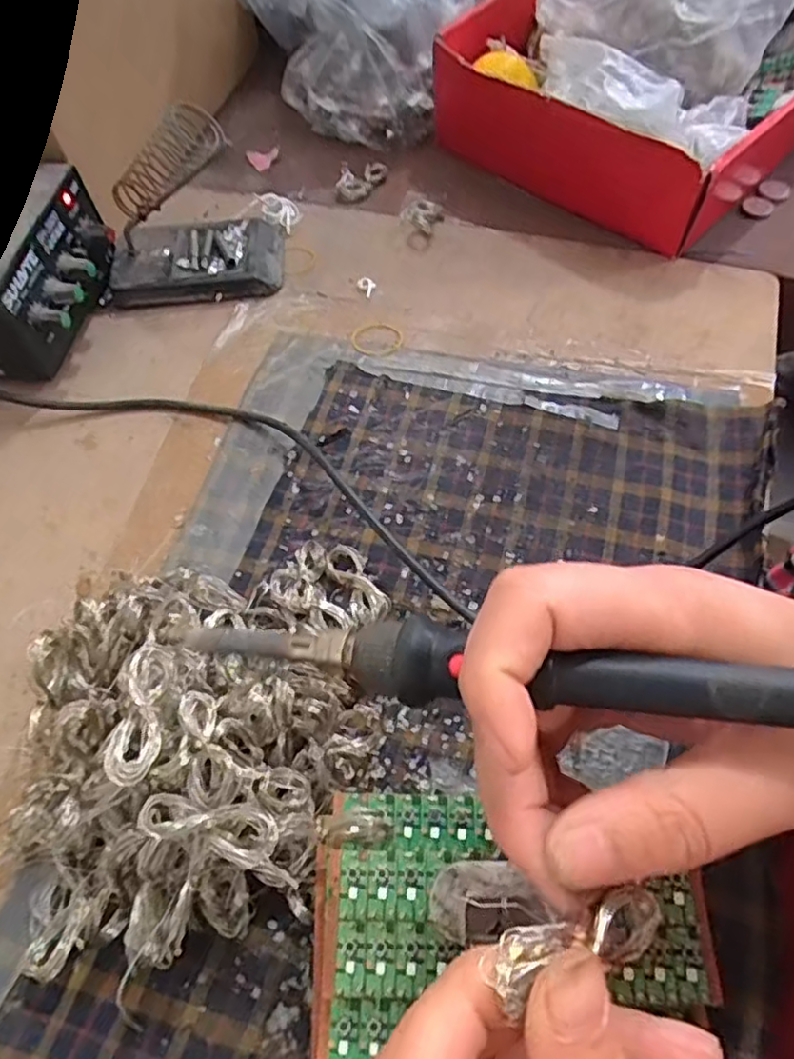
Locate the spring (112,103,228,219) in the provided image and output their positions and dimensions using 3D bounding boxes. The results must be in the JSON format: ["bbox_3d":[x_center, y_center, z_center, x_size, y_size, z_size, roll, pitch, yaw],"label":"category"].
[{"bbox_3d":[-0.139,-0.218,0.396,0.081,0.028,0.027,-29,57,25],"label":"spring"}]

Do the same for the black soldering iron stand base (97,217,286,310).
[{"bbox_3d":[-0.134,-0.177,0.439,0.114,0.020,0.064,-5,60,1],"label":"black soldering iron stand base"}]

